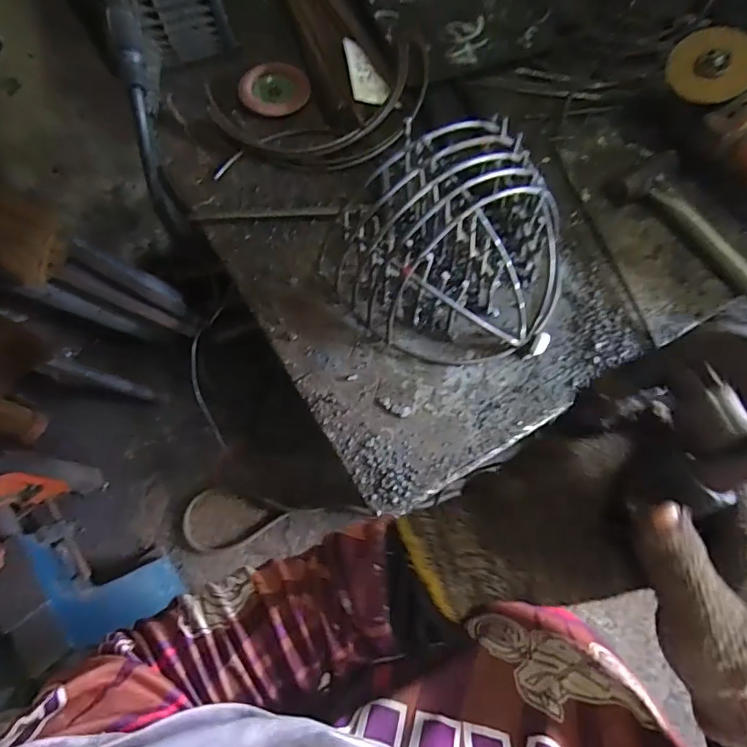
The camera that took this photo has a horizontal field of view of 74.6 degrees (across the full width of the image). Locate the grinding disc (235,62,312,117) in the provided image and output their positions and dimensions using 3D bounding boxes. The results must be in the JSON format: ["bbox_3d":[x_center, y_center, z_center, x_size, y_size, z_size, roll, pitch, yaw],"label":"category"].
[{"bbox_3d":[-0.117,-0.340,0.587,0.080,0.009,0.075,0,73,1],"label":"grinding disc"}]

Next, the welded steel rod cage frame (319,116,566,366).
[{"bbox_3d":[0.085,-0.118,0.454,0.193,0.112,0.209,41,78,13],"label":"welded steel rod cage frame"}]

